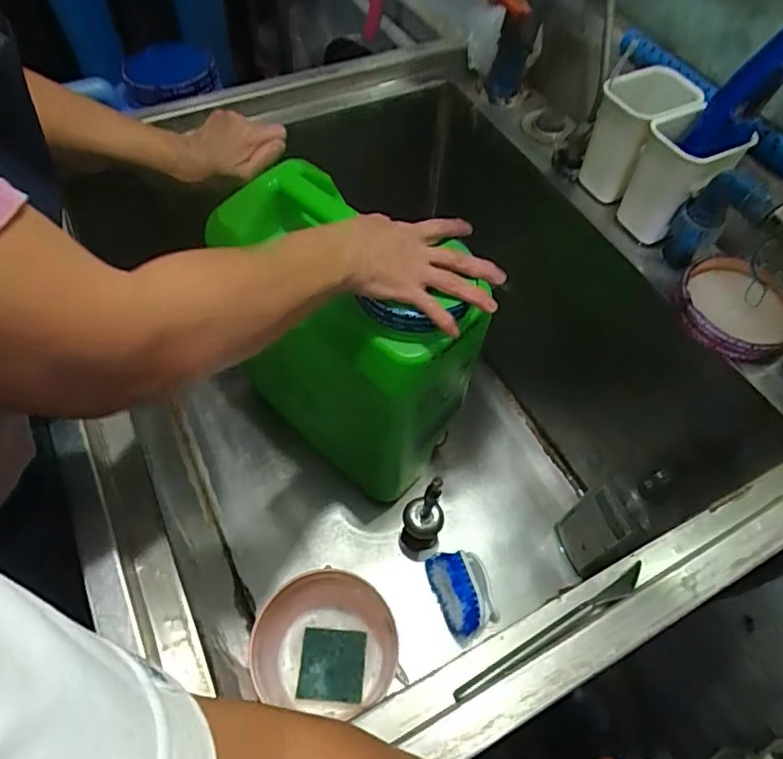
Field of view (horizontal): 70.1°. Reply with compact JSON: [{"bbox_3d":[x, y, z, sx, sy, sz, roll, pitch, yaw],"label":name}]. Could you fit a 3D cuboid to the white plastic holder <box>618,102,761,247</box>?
[{"bbox_3d":[0.301,-0.209,0.594,0.072,0.112,0.085,-26,63,-18],"label":"white plastic holder"}]

